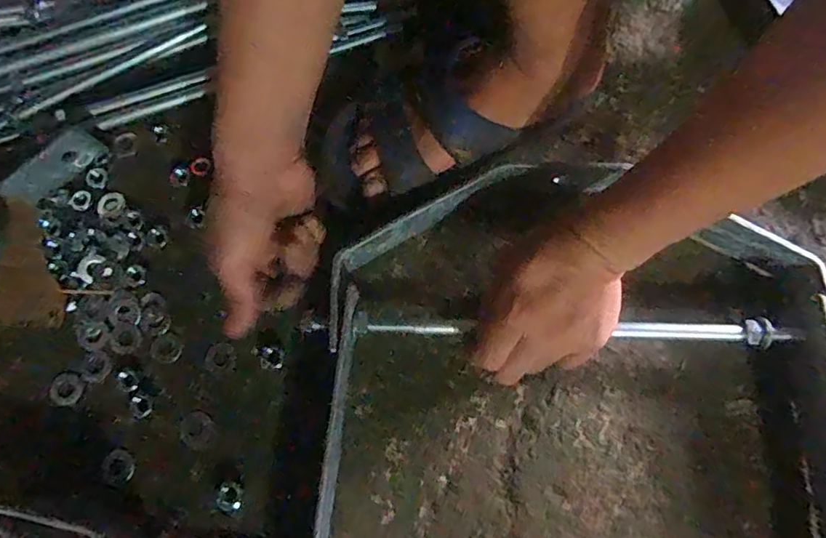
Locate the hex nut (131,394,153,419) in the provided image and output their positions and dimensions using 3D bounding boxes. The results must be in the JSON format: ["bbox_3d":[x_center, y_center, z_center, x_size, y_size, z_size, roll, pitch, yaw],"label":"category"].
[{"bbox_3d":[-0.214,0.107,0.413,0.015,0.004,0.019,-33,76,-10],"label":"hex nut"}]

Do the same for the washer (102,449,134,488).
[{"bbox_3d":[-0.221,0.149,0.393,0.022,0.004,0.025,-38,79,-22],"label":"washer"}]

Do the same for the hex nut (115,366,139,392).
[{"bbox_3d":[-0.228,0.088,0.420,0.018,0.006,0.016,16,73,5],"label":"hex nut"}]

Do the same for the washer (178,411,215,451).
[{"bbox_3d":[-0.169,0.126,0.411,0.026,0.004,0.027,0,71,1],"label":"washer"}]

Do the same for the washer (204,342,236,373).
[{"bbox_3d":[-0.158,0.072,0.428,0.024,0.004,0.023,0,71,1],"label":"washer"}]

